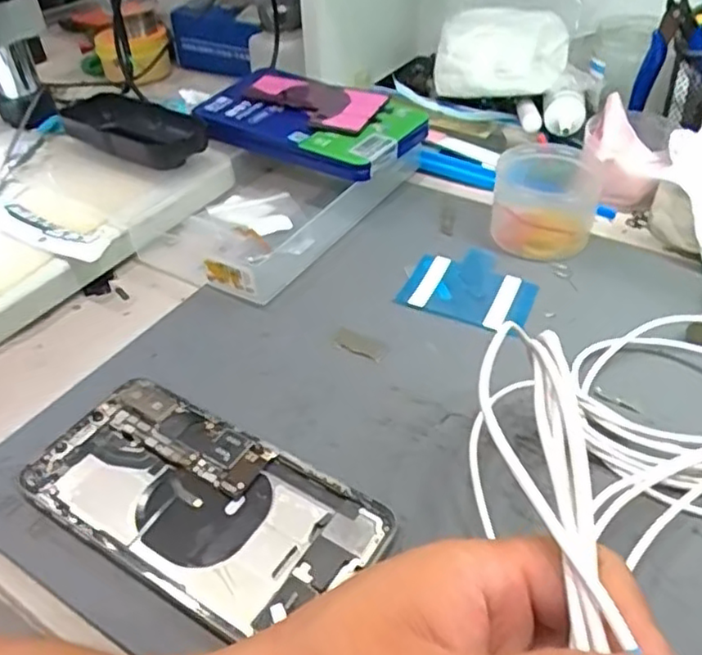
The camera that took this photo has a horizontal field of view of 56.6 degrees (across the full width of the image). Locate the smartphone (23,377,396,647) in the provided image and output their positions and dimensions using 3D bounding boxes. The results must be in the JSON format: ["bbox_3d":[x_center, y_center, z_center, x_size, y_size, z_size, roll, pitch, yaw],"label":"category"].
[{"bbox_3d":[-0.064,0.074,0.278,0.148,0.009,0.076,21,46,24],"label":"smartphone"}]

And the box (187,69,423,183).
[{"bbox_3d":[-0.029,-0.153,0.470,0.153,0.019,0.098,27,56,27],"label":"box"}]

